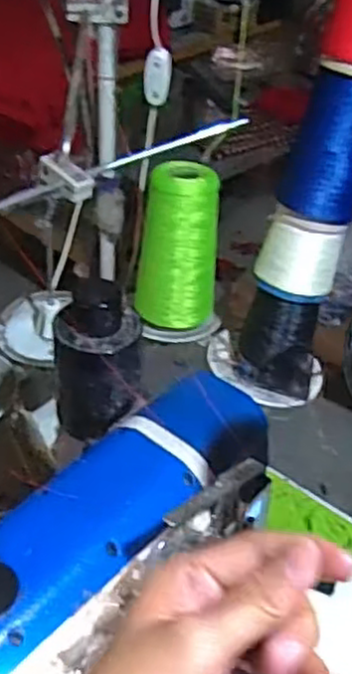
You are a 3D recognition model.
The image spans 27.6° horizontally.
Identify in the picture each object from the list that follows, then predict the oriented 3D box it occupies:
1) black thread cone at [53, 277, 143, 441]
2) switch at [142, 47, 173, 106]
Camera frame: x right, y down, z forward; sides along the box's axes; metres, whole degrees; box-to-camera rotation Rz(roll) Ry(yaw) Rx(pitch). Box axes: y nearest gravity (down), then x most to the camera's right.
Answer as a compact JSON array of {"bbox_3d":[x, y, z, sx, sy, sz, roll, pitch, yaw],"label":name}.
[{"bbox_3d":[-0.065,0.021,0.596,0.072,0.127,0.062,1,39,-4],"label":"black thread cone"},{"bbox_3d":[-0.019,-0.261,0.718,0.028,0.055,0.011,4,39,0],"label":"switch"}]

